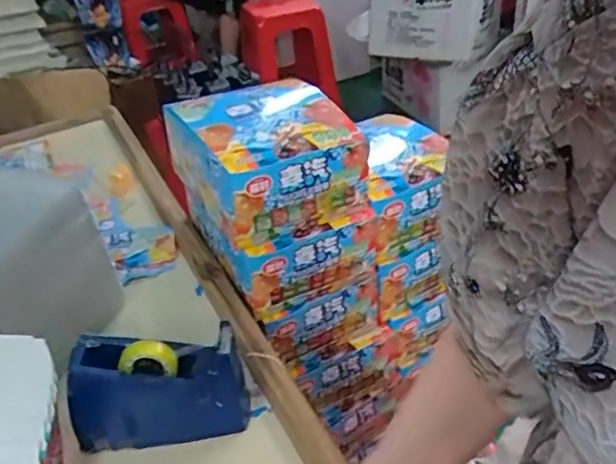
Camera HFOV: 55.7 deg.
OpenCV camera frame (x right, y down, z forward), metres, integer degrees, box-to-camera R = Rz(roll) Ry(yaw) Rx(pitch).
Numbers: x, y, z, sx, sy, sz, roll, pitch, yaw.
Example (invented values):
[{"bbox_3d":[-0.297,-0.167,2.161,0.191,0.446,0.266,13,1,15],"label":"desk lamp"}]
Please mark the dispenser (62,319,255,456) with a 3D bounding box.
[{"bbox_3d":[-0.120,0.122,0.469,0.139,0.077,0.046,-8,34,-2],"label":"dispenser"}]

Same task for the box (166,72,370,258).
[{"bbox_3d":[-0.043,-0.081,0.638,0.162,0.109,0.185,-20,37,-19],"label":"box"}]

